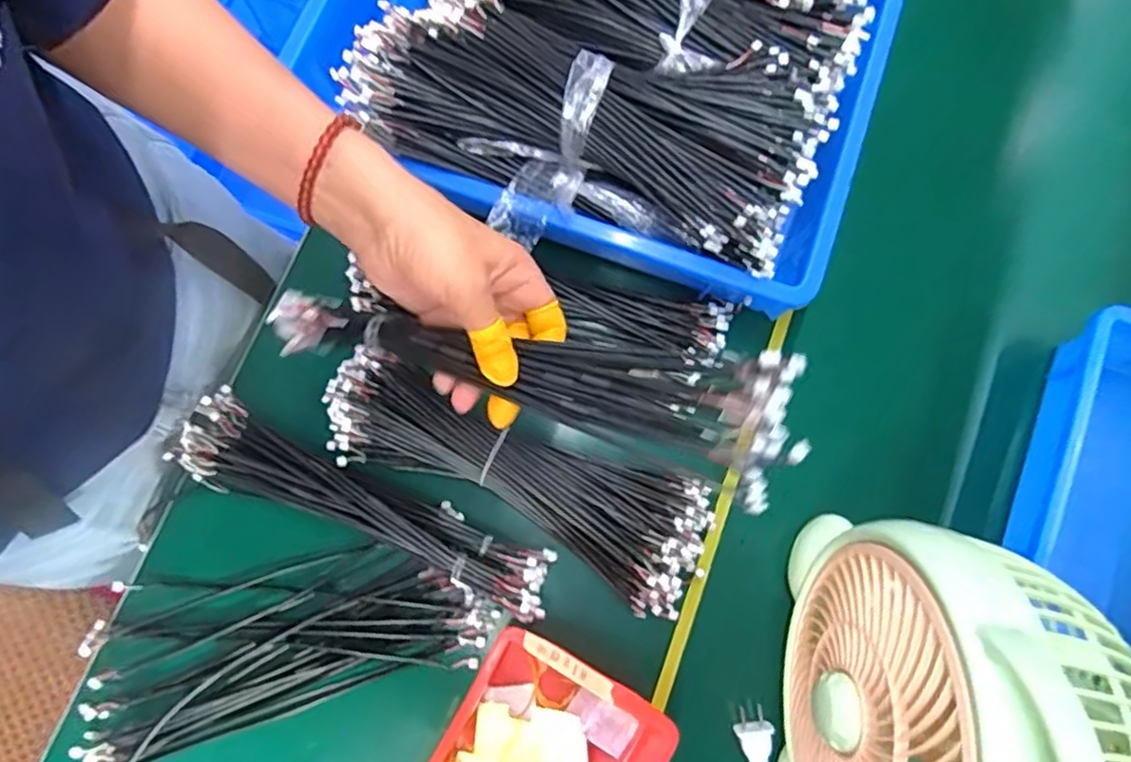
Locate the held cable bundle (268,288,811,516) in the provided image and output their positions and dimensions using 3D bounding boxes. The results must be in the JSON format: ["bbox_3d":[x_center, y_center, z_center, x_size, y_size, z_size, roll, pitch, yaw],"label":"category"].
[{"bbox_3d":[-0.027,-0.006,0.345,0.287,0.034,0.063,14,78,16],"label":"held cable bundle"}]

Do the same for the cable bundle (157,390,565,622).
[{"bbox_3d":[-0.149,0.095,0.481,0.288,0.028,0.059,25,79,4],"label":"cable bundle"}]

